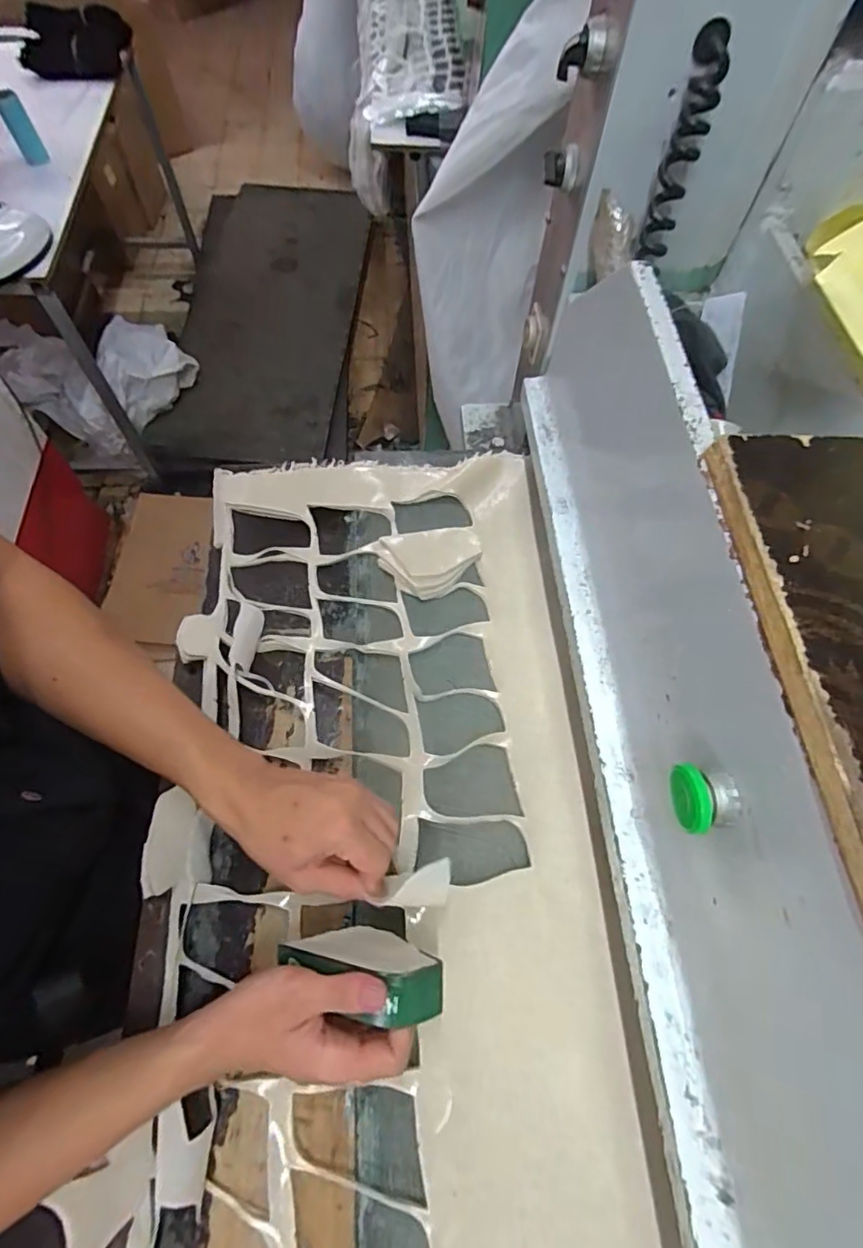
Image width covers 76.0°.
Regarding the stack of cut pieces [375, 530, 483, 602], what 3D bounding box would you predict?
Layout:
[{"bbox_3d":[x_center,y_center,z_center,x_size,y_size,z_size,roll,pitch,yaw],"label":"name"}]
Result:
[{"bbox_3d":[0.001,-0.068,0.615,0.108,0.029,0.072,-10,65,-6],"label":"stack of cut pieces"}]

